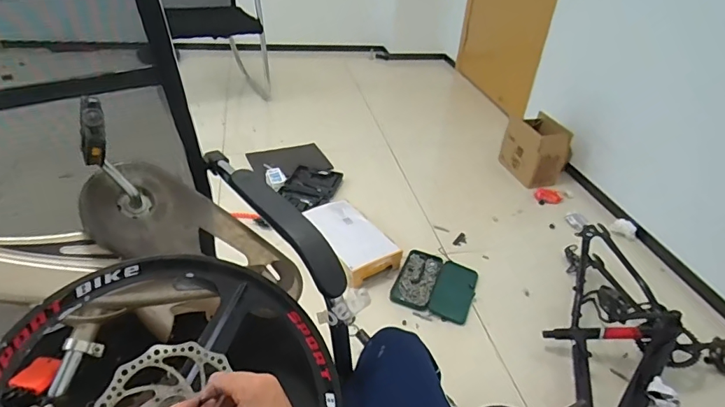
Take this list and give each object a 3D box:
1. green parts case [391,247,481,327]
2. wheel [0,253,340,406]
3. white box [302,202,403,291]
[{"bbox_3d":[0.240,0.262,1.511,0.245,0.041,0.257,18,37,15],"label":"green parts case"},{"bbox_3d":[-0.218,0.235,0.536,0.399,0.064,0.375,11,57,-18],"label":"wheel"},{"bbox_3d":[-0.046,0.110,1.584,0.218,0.090,0.379,-14,39,-27],"label":"white box"}]

